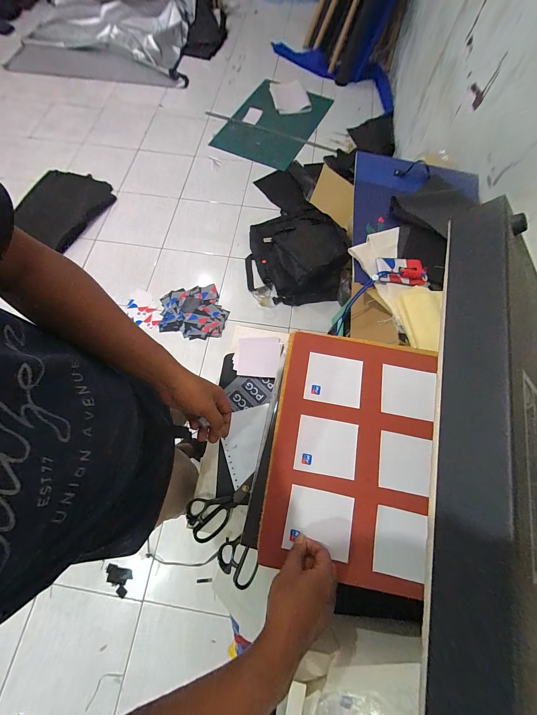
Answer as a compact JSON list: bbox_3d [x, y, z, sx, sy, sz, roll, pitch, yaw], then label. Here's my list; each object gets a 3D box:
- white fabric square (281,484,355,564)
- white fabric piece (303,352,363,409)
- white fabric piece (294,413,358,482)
[{"bbox_3d":[0.078,0.255,0.407,0.099,0.004,0.086,11,70,5],"label":"white fabric square"},{"bbox_3d":[0.120,0.040,0.481,0.100,0.004,0.089,11,73,0],"label":"white fabric piece"},{"bbox_3d":[0.099,0.151,0.445,0.100,0.004,0.089,9,70,4],"label":"white fabric piece"}]

